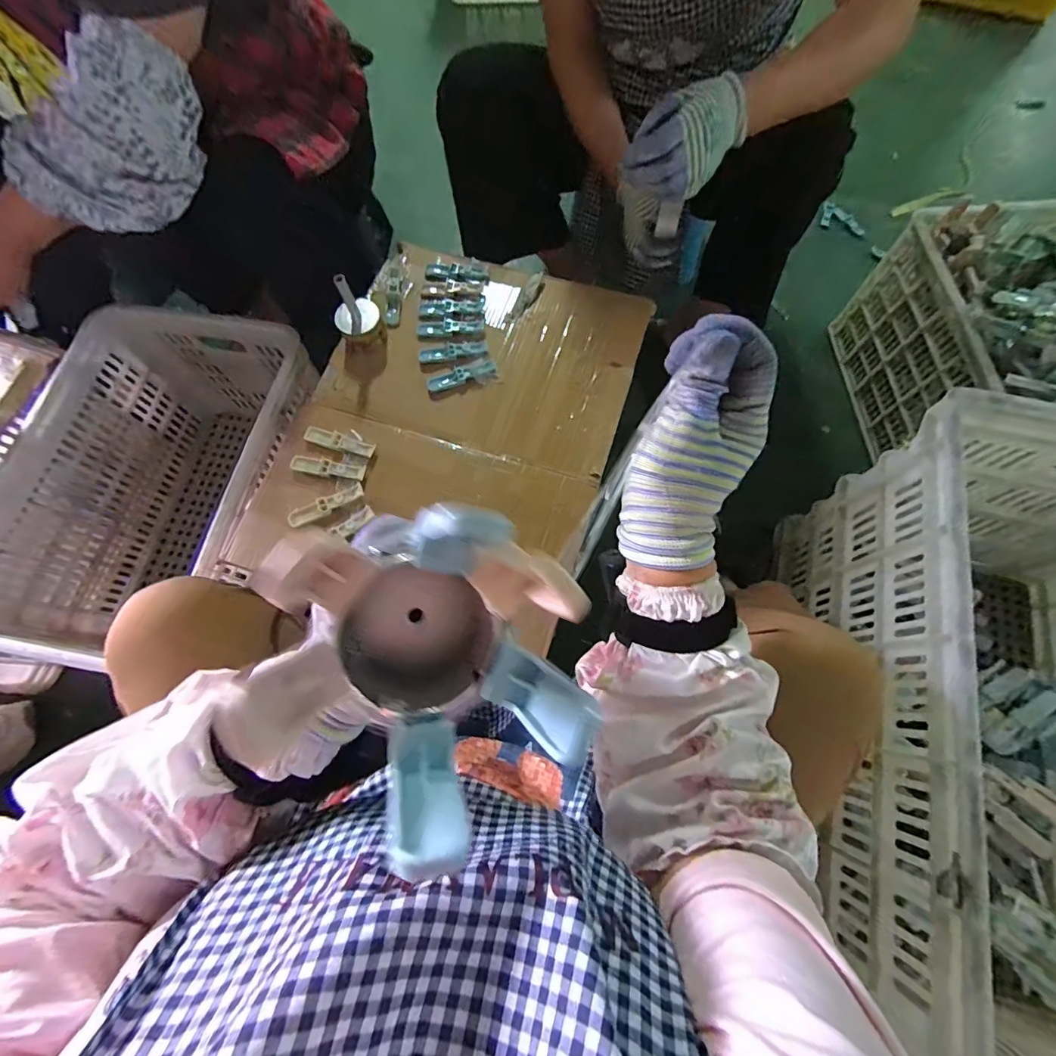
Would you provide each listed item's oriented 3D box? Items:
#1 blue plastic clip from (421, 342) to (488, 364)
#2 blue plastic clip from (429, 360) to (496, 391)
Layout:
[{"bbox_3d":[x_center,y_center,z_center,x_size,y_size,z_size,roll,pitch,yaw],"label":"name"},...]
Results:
[{"bbox_3d":[-0.106,-0.255,0.663,0.096,0.006,0.027,-13,71,-3],"label":"blue plastic clip"},{"bbox_3d":[-0.093,-0.216,0.655,0.099,0.010,0.027,-19,72,-5],"label":"blue plastic clip"}]

